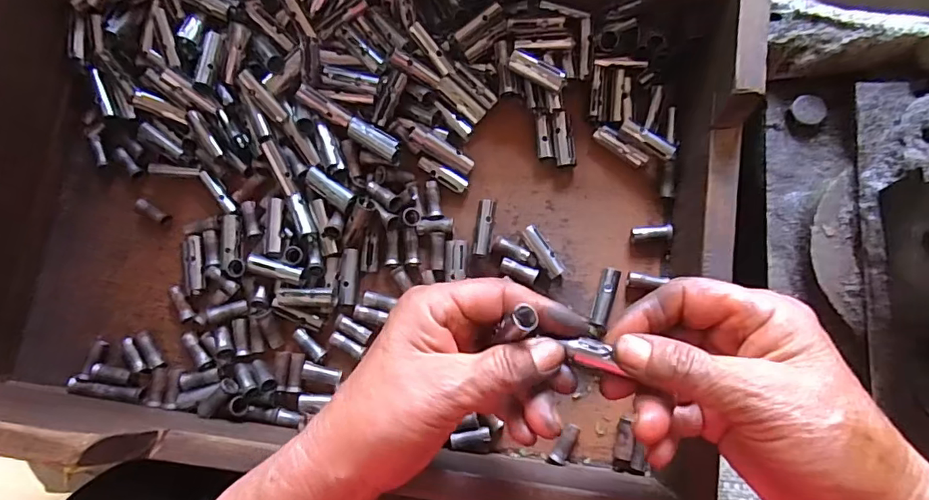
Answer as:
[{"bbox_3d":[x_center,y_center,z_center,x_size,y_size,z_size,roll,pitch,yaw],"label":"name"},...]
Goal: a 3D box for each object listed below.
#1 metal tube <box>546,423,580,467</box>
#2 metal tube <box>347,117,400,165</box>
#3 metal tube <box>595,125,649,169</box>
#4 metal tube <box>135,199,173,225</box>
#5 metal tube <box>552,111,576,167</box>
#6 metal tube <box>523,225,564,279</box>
[{"bbox_3d":[0.062,0.121,0.319,0.011,0.012,0.026,30,85,11],"label":"metal tube"},{"bbox_3d":[-0.058,-0.071,0.331,0.040,0.014,0.015,32,86,11],"label":"metal tube"},{"bbox_3d":[0.103,-0.067,0.342,0.038,0.013,0.010,39,87,12],"label":"metal tube"},{"bbox_3d":[-0.213,-0.026,0.351,0.024,0.010,0.008,37,91,-17],"label":"metal tube"},{"bbox_3d":[0.066,-0.073,0.343,0.013,0.011,0.037,-6,79,6],"label":"metal tube"},{"bbox_3d":[0.051,0.001,0.336,0.011,0.012,0.037,-33,78,1],"label":"metal tube"}]

